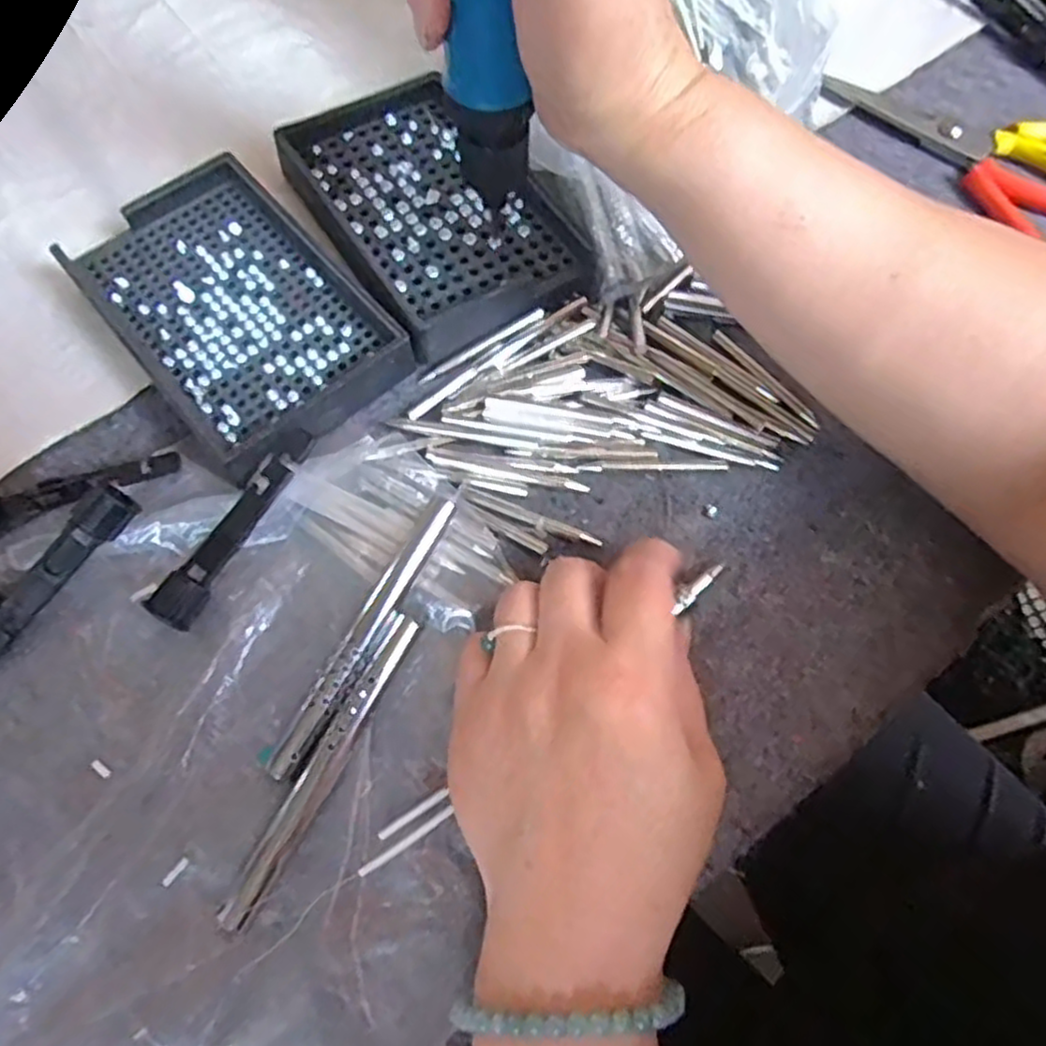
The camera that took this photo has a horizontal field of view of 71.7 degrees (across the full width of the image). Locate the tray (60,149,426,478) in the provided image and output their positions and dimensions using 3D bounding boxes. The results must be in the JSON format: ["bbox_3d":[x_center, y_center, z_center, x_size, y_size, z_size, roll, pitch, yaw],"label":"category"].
[{"bbox_3d":[-0.119,-0.090,0.306,0.089,0.022,0.143,-38,72,-16],"label":"tray"}]

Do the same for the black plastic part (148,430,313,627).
[{"bbox_3d":[-0.107,0.001,0.269,0.015,0.021,0.082,29,69,11],"label":"black plastic part"}]

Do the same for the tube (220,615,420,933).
[{"bbox_3d":[-0.067,0.080,0.245,0.011,0.010,0.107,25,68,9],"label":"tube"}]

